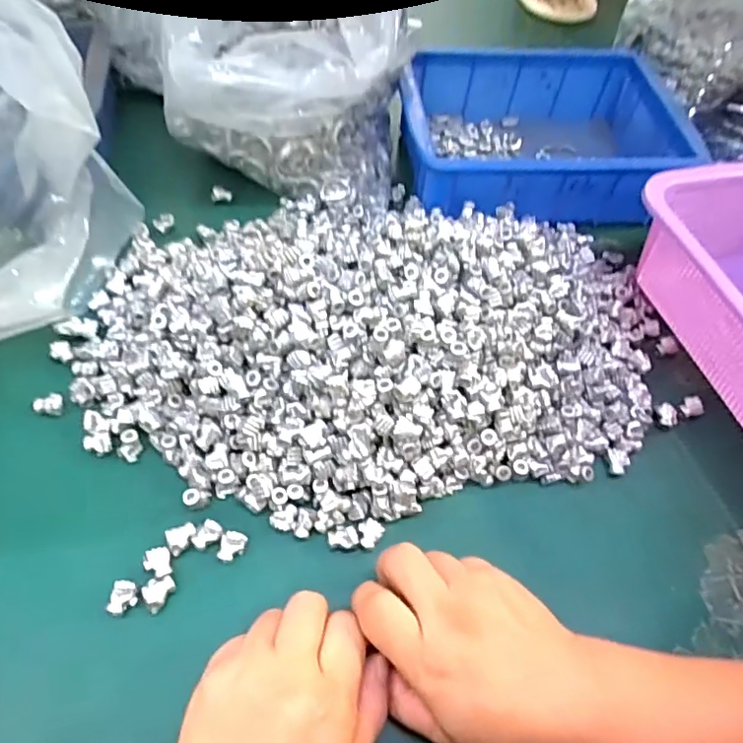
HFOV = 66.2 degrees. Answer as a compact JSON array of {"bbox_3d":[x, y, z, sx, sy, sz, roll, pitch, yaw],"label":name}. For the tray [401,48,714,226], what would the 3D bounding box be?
[{"bbox_3d":[0.148,-0.210,0.529,0.238,0.087,0.179,-2,57,-8],"label":"tray"}]

